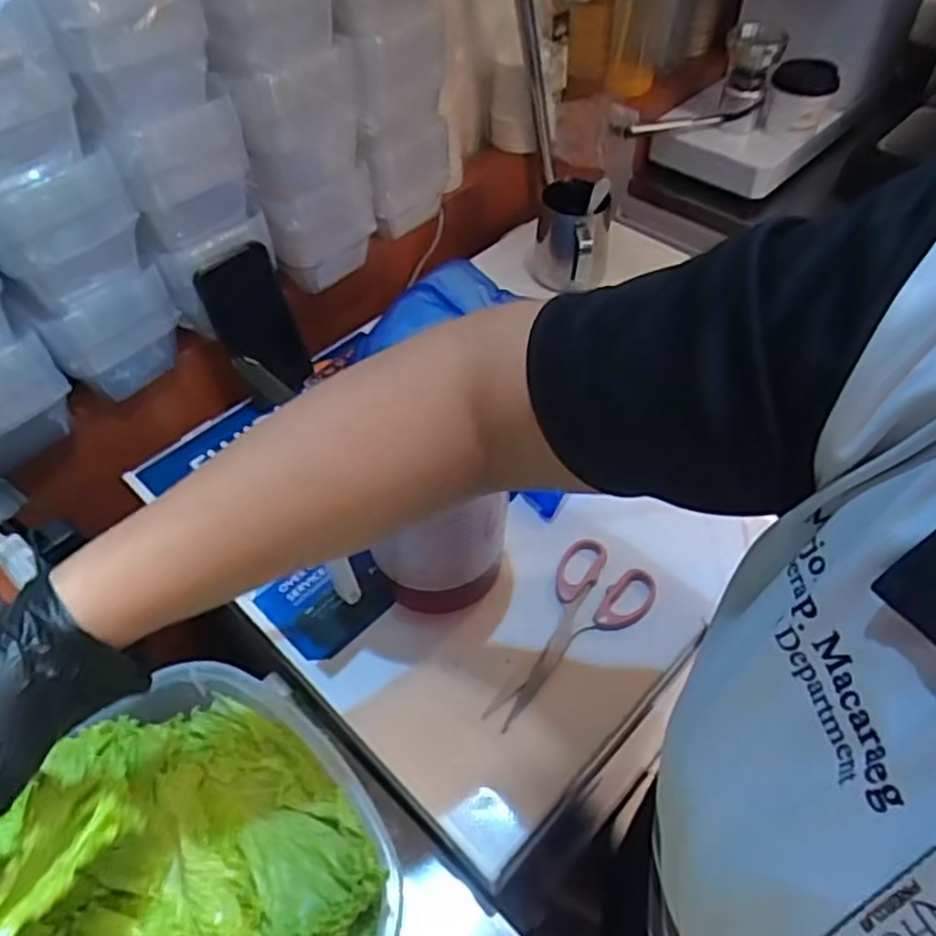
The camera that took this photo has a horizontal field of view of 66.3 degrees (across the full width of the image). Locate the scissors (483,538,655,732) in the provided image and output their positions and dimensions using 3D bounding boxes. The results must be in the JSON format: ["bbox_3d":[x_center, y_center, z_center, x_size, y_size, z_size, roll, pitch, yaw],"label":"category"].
[{"bbox_3d":[0.094,0.144,0.604,0.083,0.020,0.178,21,54,18],"label":"scissors"}]

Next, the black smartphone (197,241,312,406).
[{"bbox_3d":[-0.219,-0.150,0.756,0.014,0.166,0.085,26,58,33],"label":"black smartphone"}]

